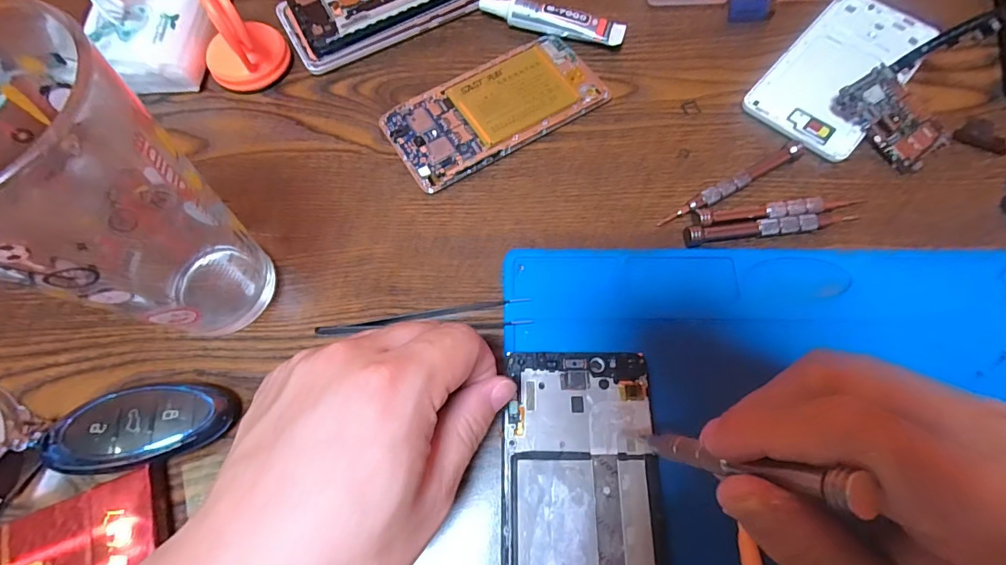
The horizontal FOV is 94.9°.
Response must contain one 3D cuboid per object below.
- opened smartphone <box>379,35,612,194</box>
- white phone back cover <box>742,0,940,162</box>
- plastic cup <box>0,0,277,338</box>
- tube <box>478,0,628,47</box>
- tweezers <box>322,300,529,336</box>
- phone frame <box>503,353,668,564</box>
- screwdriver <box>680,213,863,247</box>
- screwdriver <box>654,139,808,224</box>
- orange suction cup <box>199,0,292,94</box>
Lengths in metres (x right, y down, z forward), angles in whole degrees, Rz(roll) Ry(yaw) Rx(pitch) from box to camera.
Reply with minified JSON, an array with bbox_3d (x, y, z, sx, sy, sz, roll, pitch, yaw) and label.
[{"bbox_3d":[-0.004,-0.117,0.304,0.141,0.011,0.068,-31,70,-11],"label":"opened smartphone"},{"bbox_3d":[0.229,-0.145,0.311,0.072,0.007,0.147,40,74,16],"label":"white phone back cover"},{"bbox_3d":[-0.166,-0.026,0.201,0.089,0.141,0.082,-1,68,1],"label":"plastic cup"},{"bbox_3d":[0.036,-0.190,0.329,0.103,0.019,0.027,20,70,9],"label":"tube"},{"bbox_3d":[-0.042,0.021,0.250,0.113,0.007,0.016,-6,68,-1],"label":"tweezers"},{"bbox_3d":[0.036,0.106,0.210,0.071,0.004,0.147,1,68,2],"label":"phone frame"},{"bbox_3d":[0.156,-0.031,0.266,0.100,0.009,0.010,-6,68,-1],"label":"screwdriver"},{"bbox_3d":[0.138,-0.058,0.277,0.102,0.010,0.010,-29,70,-10],"label":"screwdriver"},{"bbox_3d":[-0.177,-0.166,0.298,0.054,0.069,0.051,-1,68,1],"label":"orange suction cup"}]

